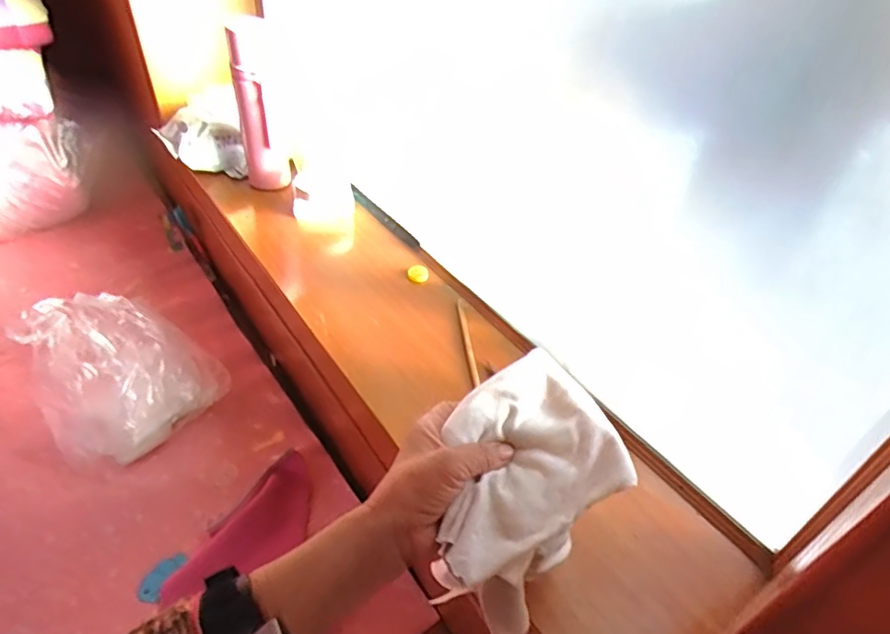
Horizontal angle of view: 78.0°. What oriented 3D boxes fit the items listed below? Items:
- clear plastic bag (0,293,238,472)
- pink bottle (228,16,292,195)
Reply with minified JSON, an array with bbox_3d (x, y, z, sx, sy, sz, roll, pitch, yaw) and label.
[{"bbox_3d":[-0.473,0.078,0.823,0.233,0.173,0.217,-23,49,-27],"label":"clear plastic bag"},{"bbox_3d":[-0.284,-0.307,0.841,0.067,0.242,0.058,-11,45,-16],"label":"pink bottle"}]

